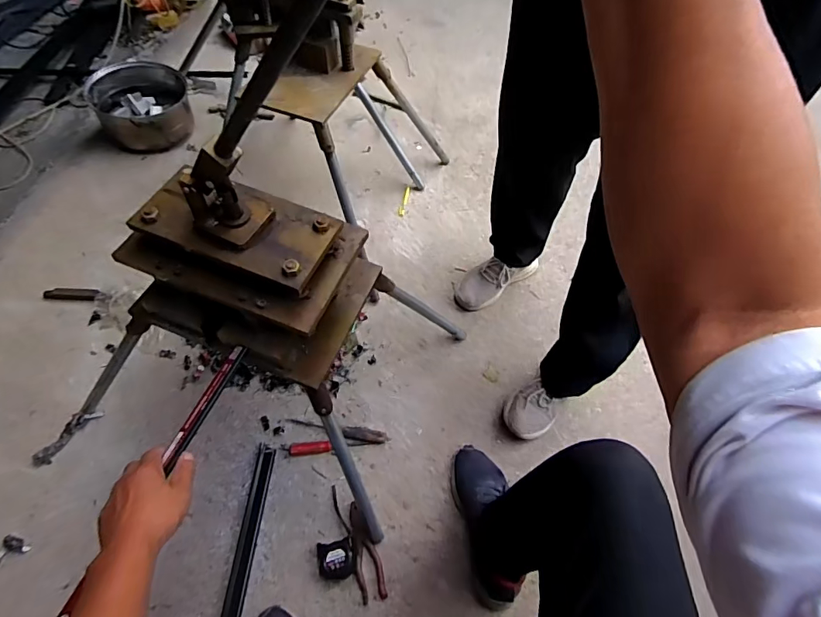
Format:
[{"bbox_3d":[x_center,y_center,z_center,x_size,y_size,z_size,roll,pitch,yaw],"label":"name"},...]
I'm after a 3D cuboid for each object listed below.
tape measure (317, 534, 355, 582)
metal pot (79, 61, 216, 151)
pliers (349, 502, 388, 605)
[{"bbox_3d":[-0.140,0.476,0.852,0.070,0.048,0.065,-10,59,-9],"label":"tape measure"},{"bbox_3d":[-0.811,-0.647,1.398,0.304,0.142,0.314,1,58,-2],"label":"metal pot"},{"bbox_3d":[-0.087,0.471,0.879,0.050,0.025,0.170,-10,59,-9],"label":"pliers"}]

